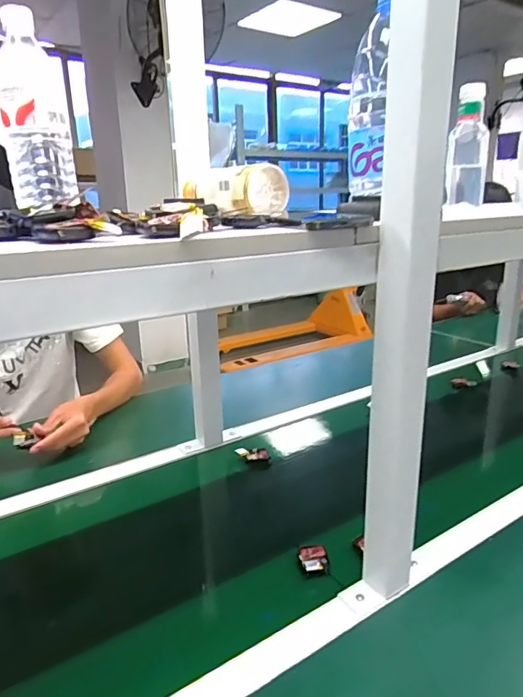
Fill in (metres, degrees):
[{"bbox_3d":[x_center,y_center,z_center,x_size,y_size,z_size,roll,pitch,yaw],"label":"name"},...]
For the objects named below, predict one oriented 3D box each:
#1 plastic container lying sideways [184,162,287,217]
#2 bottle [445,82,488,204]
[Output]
[{"bbox_3d":[-0.040,-0.223,0.691,0.077,0.058,0.179,-10,19,-29],"label":"plastic container lying sideways"},{"bbox_3d":[0.370,-0.361,0.882,0.068,0.190,0.081,7,18,24],"label":"bottle"}]

